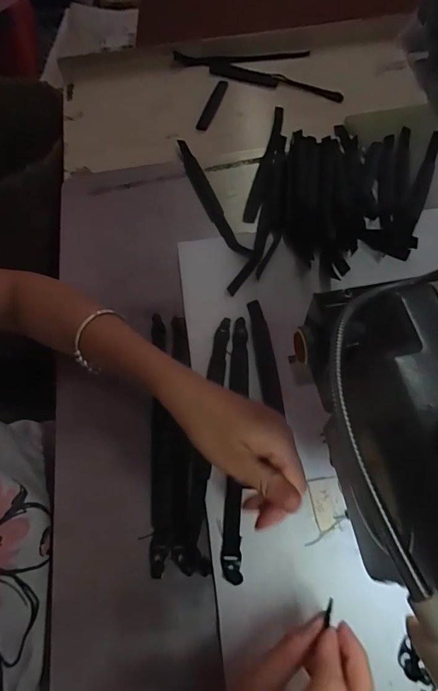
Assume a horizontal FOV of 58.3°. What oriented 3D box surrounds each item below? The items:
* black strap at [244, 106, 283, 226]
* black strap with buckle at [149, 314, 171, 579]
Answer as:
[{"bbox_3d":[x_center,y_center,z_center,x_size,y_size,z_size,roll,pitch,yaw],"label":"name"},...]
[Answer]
[{"bbox_3d":[0.068,-0.261,0.542,0.021,0.007,0.232,11,63,10],"label":"black strap"},{"bbox_3d":[-0.055,0.076,0.365,0.019,0.017,0.238,-5,62,1],"label":"black strap with buckle"}]

